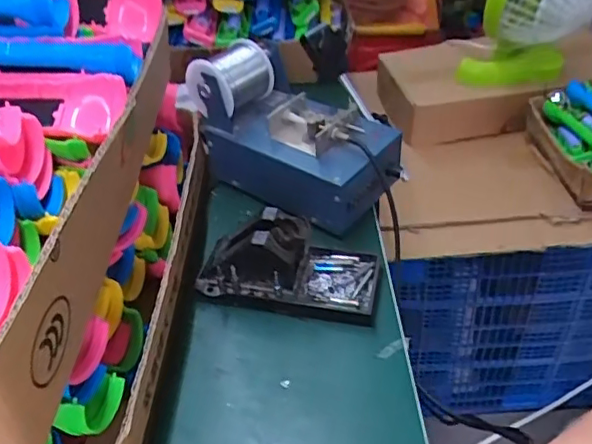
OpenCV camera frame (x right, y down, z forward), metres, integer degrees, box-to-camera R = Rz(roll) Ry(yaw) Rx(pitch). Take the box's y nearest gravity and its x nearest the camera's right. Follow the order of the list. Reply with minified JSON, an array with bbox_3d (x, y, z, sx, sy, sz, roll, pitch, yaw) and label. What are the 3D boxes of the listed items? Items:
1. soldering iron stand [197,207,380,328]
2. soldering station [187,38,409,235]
[{"bbox_3d":[-0.006,0.033,0.496,0.154,0.077,0.071,7,41,10],"label":"soldering iron stand"},{"bbox_3d":[-0.001,-0.093,0.583,0.201,0.141,0.100,26,48,29],"label":"soldering station"}]

